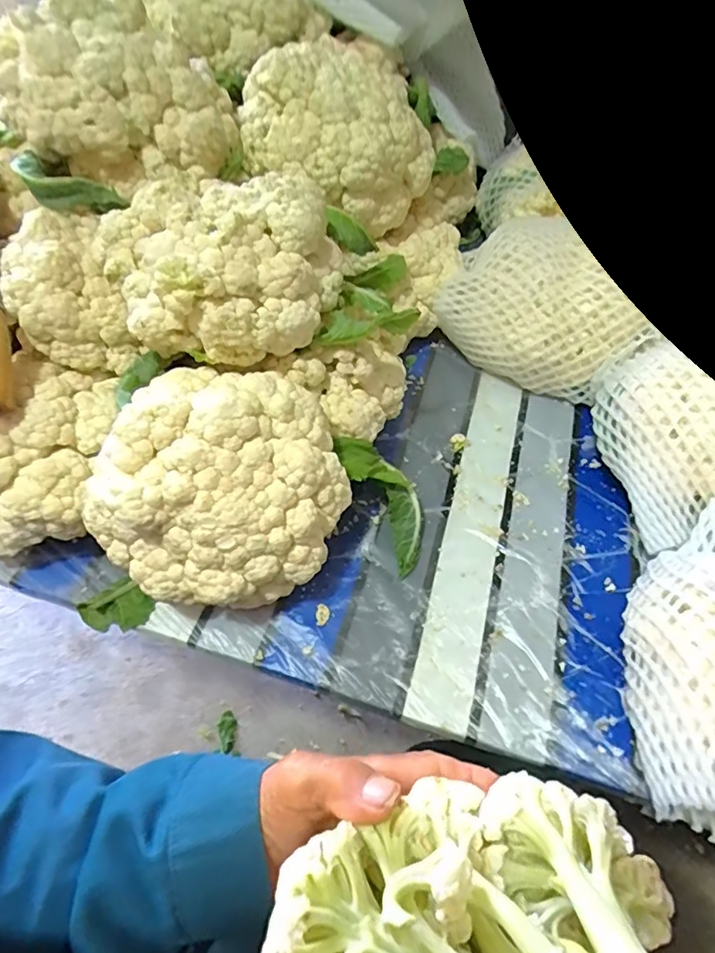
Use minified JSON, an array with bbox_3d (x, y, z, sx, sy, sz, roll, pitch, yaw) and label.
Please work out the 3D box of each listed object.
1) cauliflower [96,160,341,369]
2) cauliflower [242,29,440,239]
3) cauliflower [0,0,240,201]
[{"bbox_3d":[-0.099,-0.168,0.425,0.176,0.093,0.143,-23,57,-16],"label":"cauliflower"},{"bbox_3d":[-0.018,-0.338,0.538,0.186,0.124,0.156,4,54,2],"label":"cauliflower"},{"bbox_3d":[-0.197,-0.333,0.463,0.169,0.105,0.177,0,54,0],"label":"cauliflower"}]

